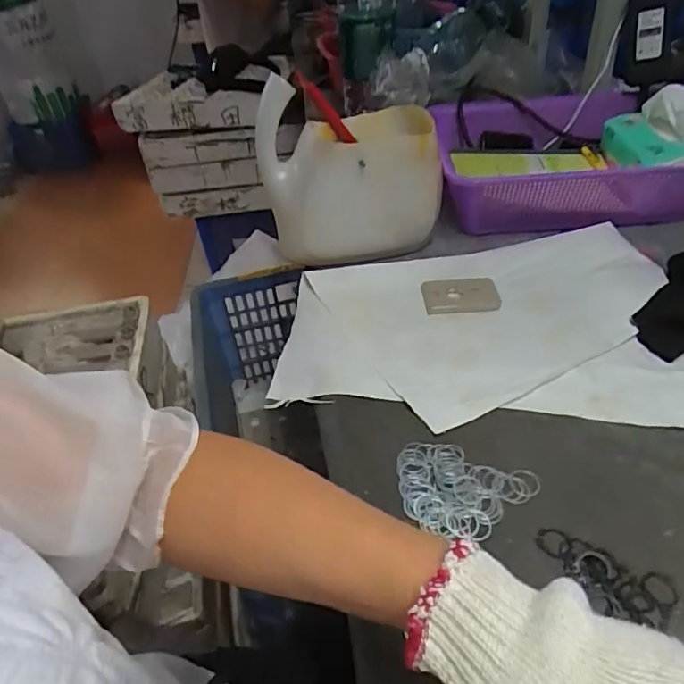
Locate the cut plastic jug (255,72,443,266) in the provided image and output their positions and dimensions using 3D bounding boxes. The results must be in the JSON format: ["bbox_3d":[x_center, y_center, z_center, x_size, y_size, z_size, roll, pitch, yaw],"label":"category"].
[{"bbox_3d":[0.009,-0.194,0.616,0.196,0.180,0.092,-12,42,-6],"label":"cut plastic jug"}]

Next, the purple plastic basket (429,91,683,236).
[{"bbox_3d":[0.300,-0.247,0.710,0.338,0.086,0.266,-1,42,5],"label":"purple plastic basket"}]

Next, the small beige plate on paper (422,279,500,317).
[{"bbox_3d":[0.128,-0.052,0.569,0.080,0.010,0.052,-5,42,1],"label":"small beige plate on paper"}]

